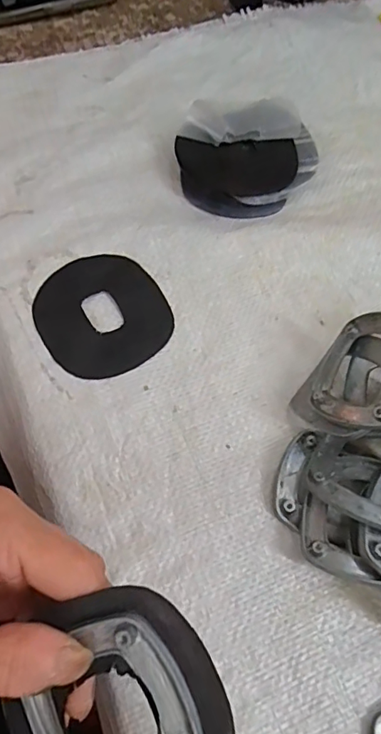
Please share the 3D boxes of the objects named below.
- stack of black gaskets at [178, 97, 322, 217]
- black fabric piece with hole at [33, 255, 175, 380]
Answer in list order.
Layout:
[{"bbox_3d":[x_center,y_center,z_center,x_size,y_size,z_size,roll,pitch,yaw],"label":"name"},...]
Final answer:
[{"bbox_3d":[0.040,-0.146,0.349,0.093,0.026,0.080,-5,66,-4],"label":"stack of black gaskets"},{"bbox_3d":[-0.053,-0.033,0.306,0.076,0.004,0.079,-26,69,-13],"label":"black fabric piece with hole"}]

